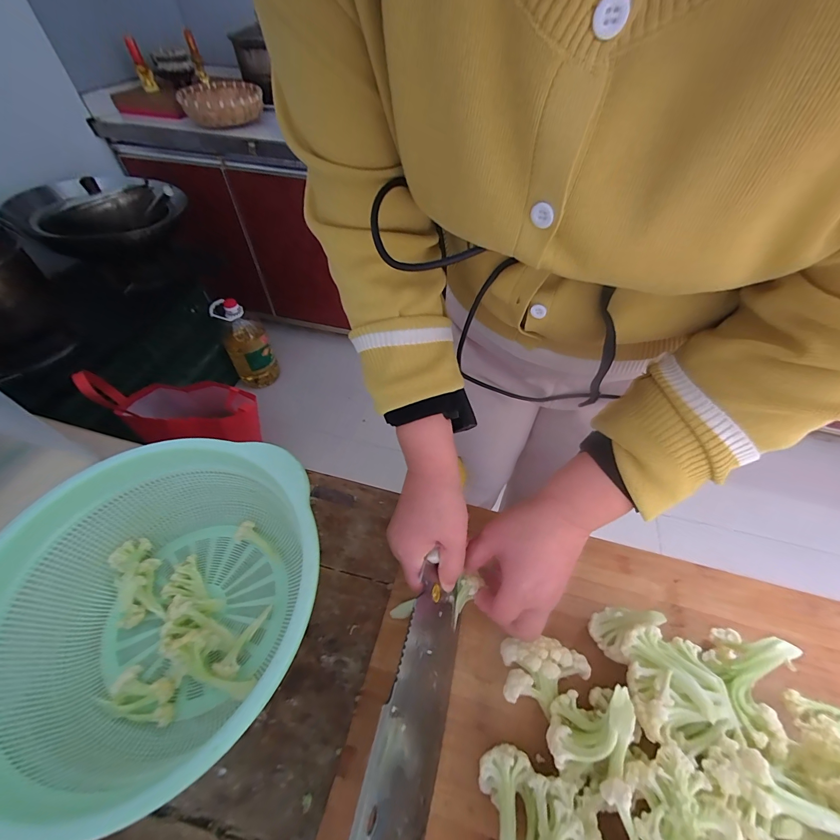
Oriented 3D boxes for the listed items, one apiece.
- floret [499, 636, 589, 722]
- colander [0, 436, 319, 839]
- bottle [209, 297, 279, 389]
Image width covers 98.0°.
[{"bbox_3d":[0.109,0.228,0.326,0.073,0.045,0.054,16,53,11],"label":"floret"},{"bbox_3d":[-0.228,0.172,0.342,0.279,0.124,0.275,-17,54,-14],"label":"colander"},{"bbox_3d":[-0.645,-0.267,1.378,0.146,0.355,0.167,-25,56,-19],"label":"bottle"}]

